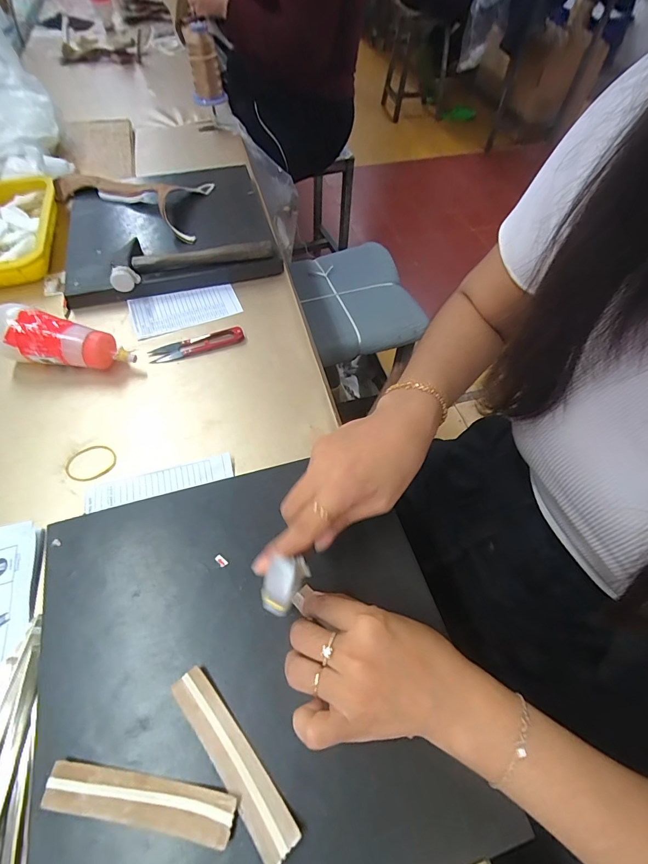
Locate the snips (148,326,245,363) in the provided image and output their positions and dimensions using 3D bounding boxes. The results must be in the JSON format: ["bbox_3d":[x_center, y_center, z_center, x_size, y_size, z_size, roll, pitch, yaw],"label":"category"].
[{"bbox_3d":[-0.162,-0.112,0.490,0.117,0.010,0.026,-14,59,-11],"label":"snips"}]

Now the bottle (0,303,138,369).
[{"bbox_3d":[-0.307,-0.103,0.452,0.162,0.061,0.056,11,57,5],"label":"bottle"}]

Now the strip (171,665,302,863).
[{"bbox_3d":[-0.063,0.217,0.257,0.024,0.008,0.119,-37,63,-21],"label":"strip"}]

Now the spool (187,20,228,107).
[{"bbox_3d":[-0.240,-0.735,0.775,0.068,0.114,0.072,-10,58,-9],"label":"spool"}]

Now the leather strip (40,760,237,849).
[{"bbox_3d":[-0.117,0.235,0.245,0.120,0.007,0.025,8,57,3],"label":"leather strip"}]

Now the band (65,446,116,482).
[{"bbox_3d":[-0.245,0.032,0.404,0.049,0.004,0.041,-19,60,-14],"label":"band"}]

